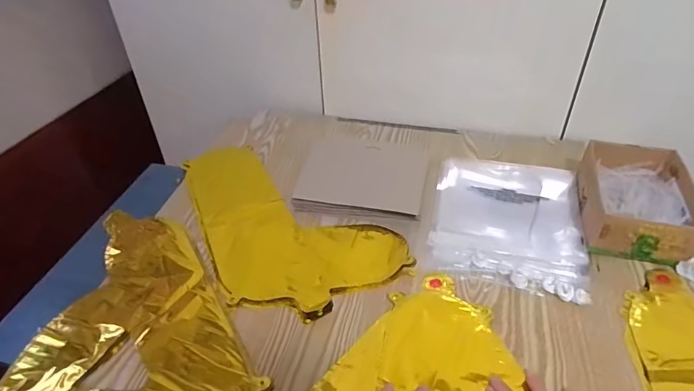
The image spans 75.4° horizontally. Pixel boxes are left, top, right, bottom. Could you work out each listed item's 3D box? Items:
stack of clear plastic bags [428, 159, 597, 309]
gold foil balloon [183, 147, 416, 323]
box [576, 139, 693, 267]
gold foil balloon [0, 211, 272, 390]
[{"bbox_3d":[0.234,0.025,0.652,0.204,0.017,0.266,9,40,12],"label":"stack of clear plastic bags"},{"bbox_3d":[-0.105,0.023,0.667,0.222,0.010,0.381,-21,43,-24],"label":"gold foil balloon"},{"bbox_3d":[0.403,0.000,0.632,0.127,0.059,0.201,10,40,12],"label":"box"},{"bbox_3d":[-0.229,0.151,0.519,0.272,0.010,0.345,-1,39,-1],"label":"gold foil balloon"}]

